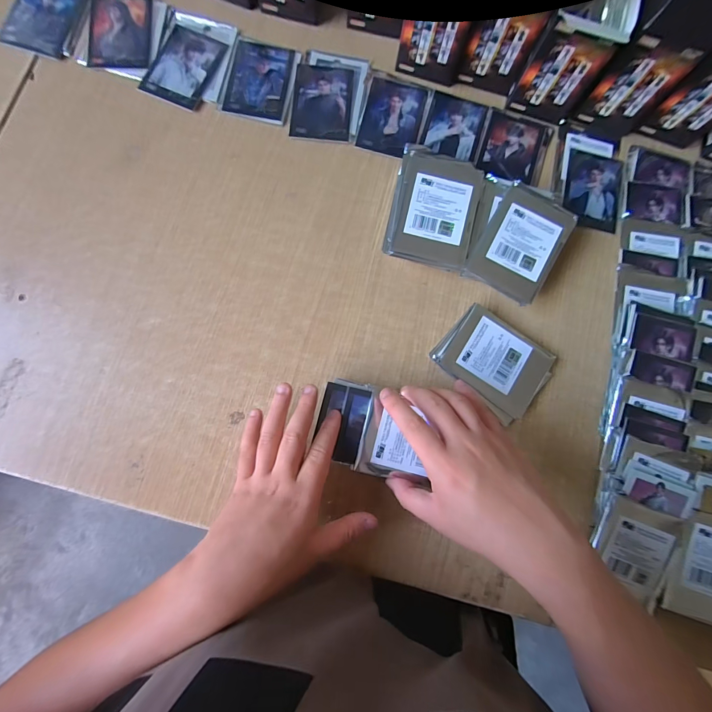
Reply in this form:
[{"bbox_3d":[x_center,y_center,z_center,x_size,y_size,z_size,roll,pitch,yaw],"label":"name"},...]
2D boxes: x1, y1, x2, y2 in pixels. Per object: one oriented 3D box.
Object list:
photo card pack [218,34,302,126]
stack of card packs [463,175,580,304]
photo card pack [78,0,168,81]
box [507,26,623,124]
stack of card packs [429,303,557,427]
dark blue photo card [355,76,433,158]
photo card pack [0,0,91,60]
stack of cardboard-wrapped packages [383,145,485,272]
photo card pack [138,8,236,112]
[{"bbox_3d":[-0.113,-0.330,0.402,0.077,0.004,0.105,11,82,-2],"label":"photo card pack"},{"bbox_3d":[0.170,-0.126,0.372,0.097,0.039,0.115,25,82,0],"label":"stack of card packs"},{"bbox_3d":[-0.271,-0.380,0.395,0.083,0.004,0.109,7,82,-3],"label":"photo card pack"},{"bbox_3d":[0.228,-0.307,0.375,0.082,0.091,0.014,12,82,-2],"label":"box"},{"bbox_3d":[0.152,0.003,0.364,0.113,0.016,0.091,40,82,2],"label":"stack of card packs"},{"bbox_3d":[0.047,-0.288,0.405,0.073,0.004,0.096,14,82,-2],"label":"dark blue photo card"},{"bbox_3d":[-0.357,-0.402,0.393,0.079,0.007,0.110,11,82,-2],"label":"photo card pack"},{"bbox_3d":[0.084,-0.159,0.368,0.089,0.043,0.123,12,82,-2],"label":"stack of cardboard-wrapped packages"},{"bbox_3d":[-0.193,-0.350,0.397,0.082,0.004,0.122,15,82,-2],"label":"photo card pack"}]

